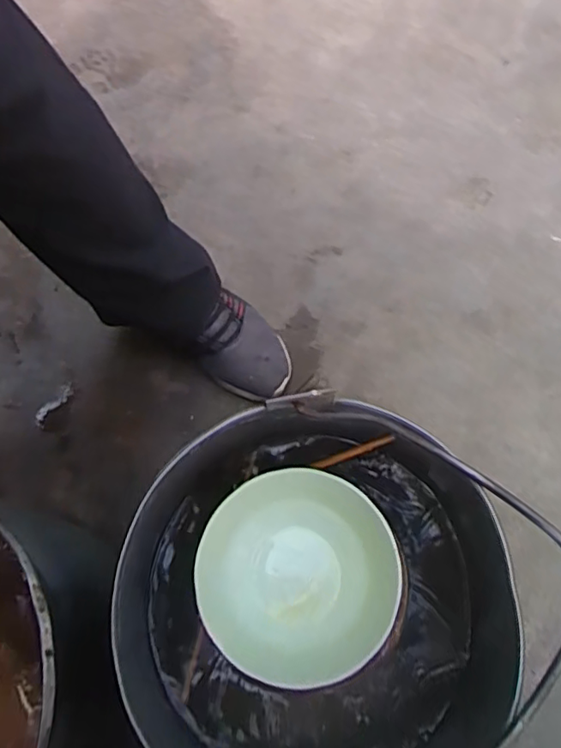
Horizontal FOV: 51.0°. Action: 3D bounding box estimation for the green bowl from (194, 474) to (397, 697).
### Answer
[{"bbox_3d":[0.017,0.179,0.544,0.172,0.100,0.176,0,71,-1],"label":"green bowl"}]

